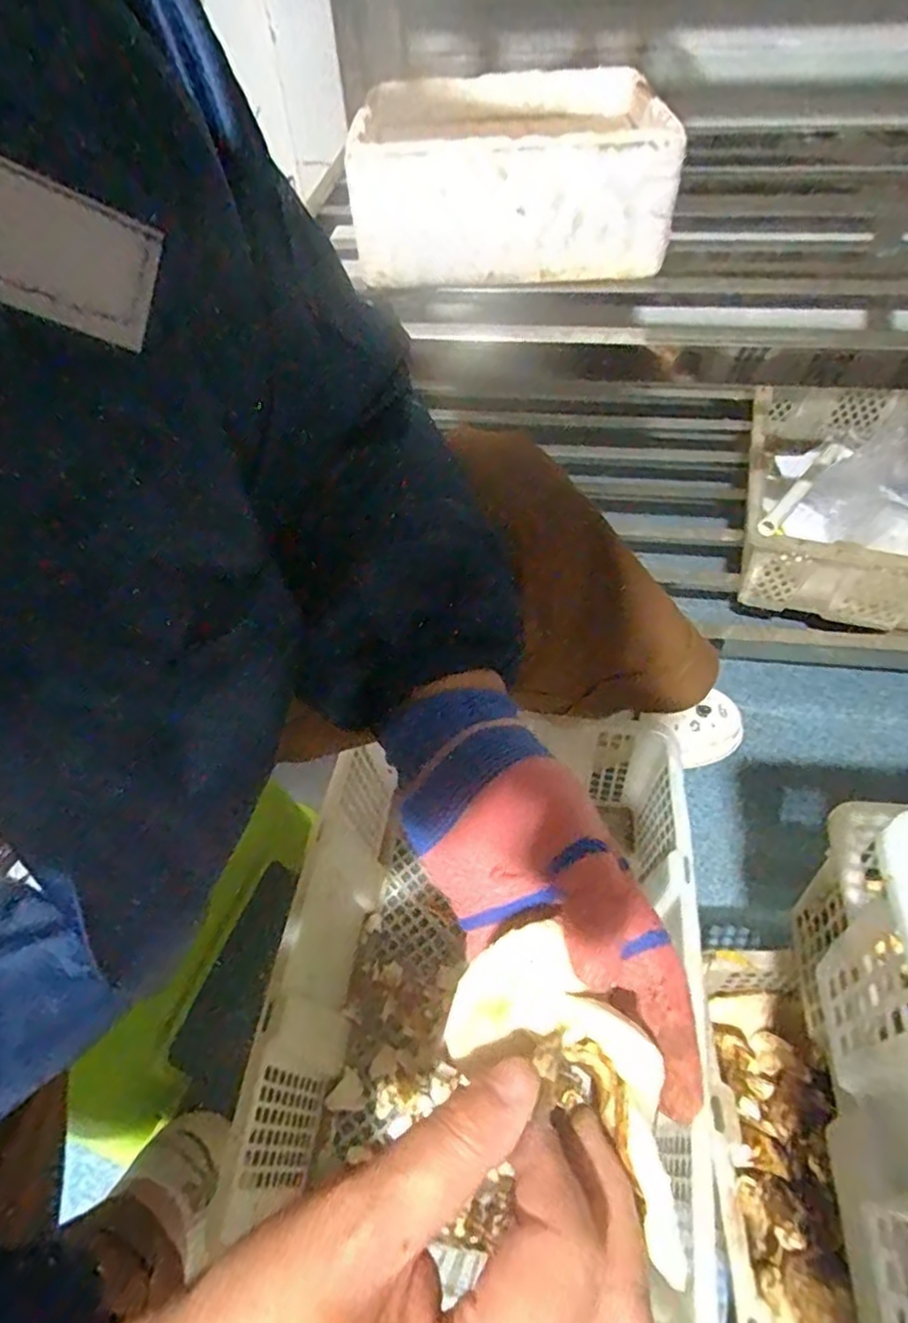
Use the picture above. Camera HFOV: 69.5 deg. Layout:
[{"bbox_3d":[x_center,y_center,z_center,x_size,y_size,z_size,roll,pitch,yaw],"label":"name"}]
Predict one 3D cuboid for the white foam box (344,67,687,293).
[{"bbox_3d":[0.060,-0.492,0.658,0.273,0.108,0.248,1,52,3],"label":"white foam box"}]

